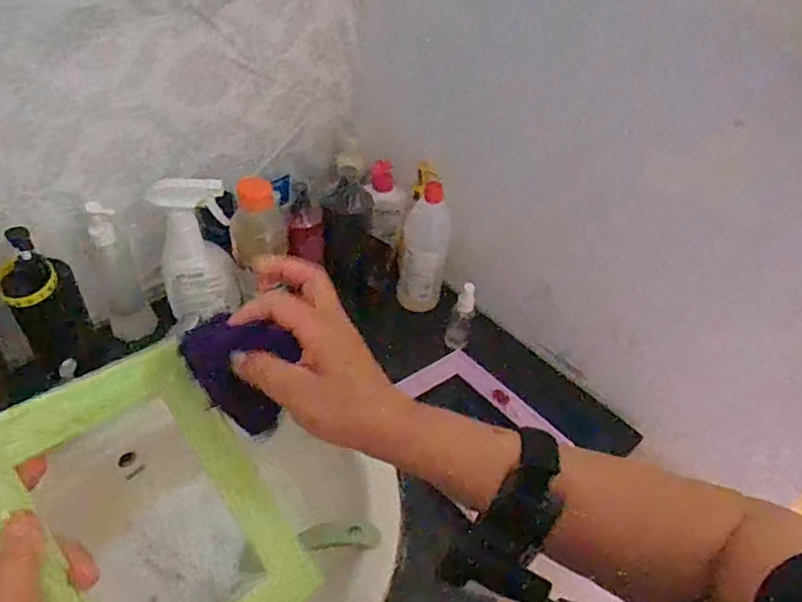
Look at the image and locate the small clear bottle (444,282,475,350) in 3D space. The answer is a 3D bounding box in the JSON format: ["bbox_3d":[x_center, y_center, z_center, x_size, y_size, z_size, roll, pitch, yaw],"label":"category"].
[{"bbox_3d":[0.081,0.018,0.800,0.029,0.113,0.021,11,45,4],"label":"small clear bottle"}]

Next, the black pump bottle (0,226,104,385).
[{"bbox_3d":[-0.404,0.009,0.682,0.071,0.186,0.066,-23,52,-27],"label":"black pump bottle"}]

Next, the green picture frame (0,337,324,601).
[{"bbox_3d":[-0.154,0.139,0.370,0.154,0.013,0.203,-29,86,-48],"label":"green picture frame"}]

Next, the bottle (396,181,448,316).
[{"bbox_3d":[0.031,-0.075,0.821,0.067,0.182,0.068,7,45,1],"label":"bottle"}]

